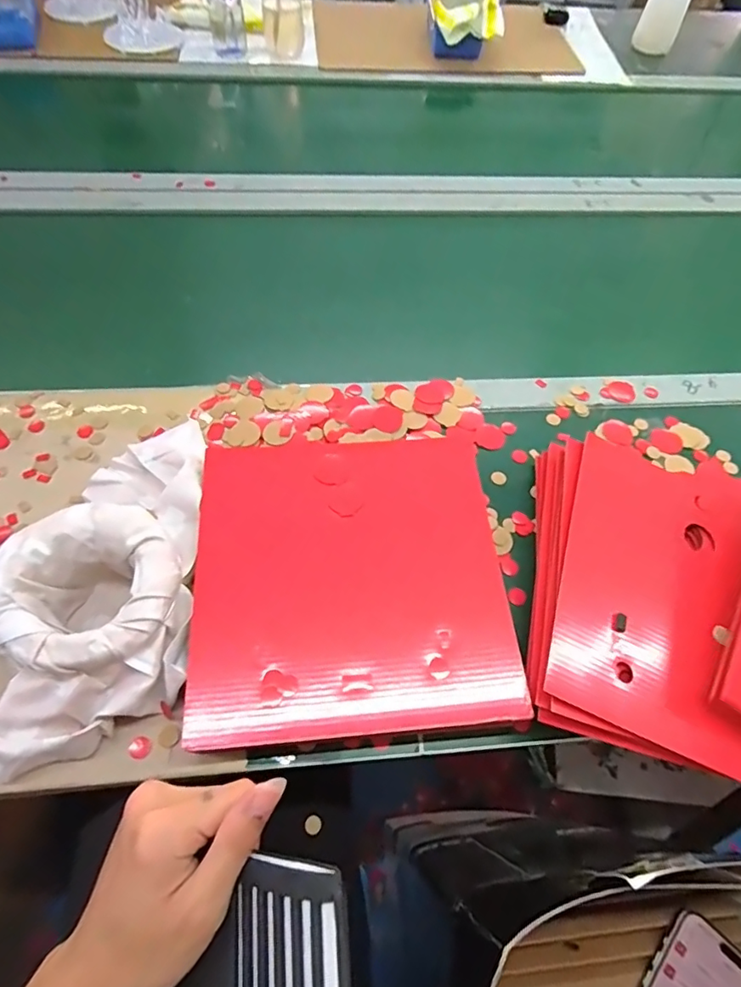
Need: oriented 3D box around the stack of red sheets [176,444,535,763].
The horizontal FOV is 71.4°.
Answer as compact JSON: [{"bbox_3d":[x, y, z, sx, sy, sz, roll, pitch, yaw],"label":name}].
[{"bbox_3d":[-0.016,0.060,0.391,0.219,0.046,0.227,-3,60,-5],"label":"stack of red sheets"}]

